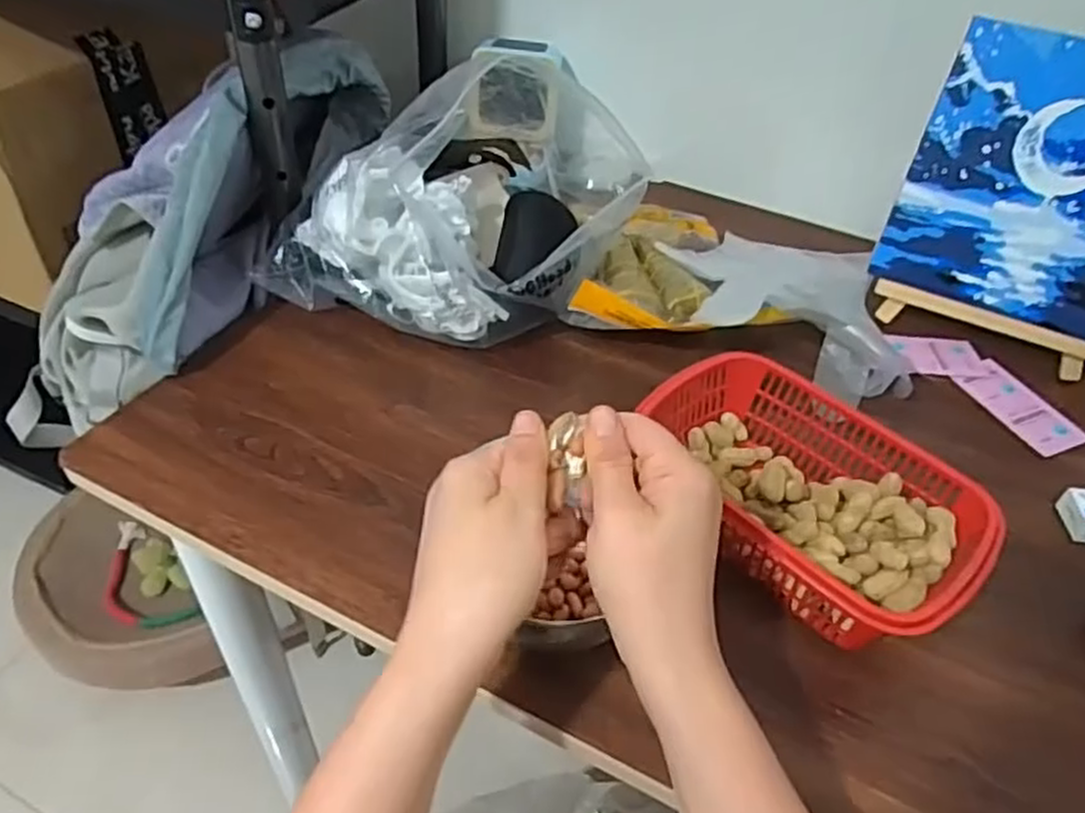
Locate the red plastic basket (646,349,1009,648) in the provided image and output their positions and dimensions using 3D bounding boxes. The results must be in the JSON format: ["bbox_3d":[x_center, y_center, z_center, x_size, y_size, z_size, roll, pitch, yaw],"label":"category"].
[{"bbox_3d":[0.159,0.057,0.461,0.130,0.064,0.195,-31,55,-33],"label":"red plastic basket"}]

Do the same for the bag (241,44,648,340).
[{"bbox_3d":[-0.067,-0.166,0.591,0.237,0.175,0.190,22,46,15],"label":"bag"}]

